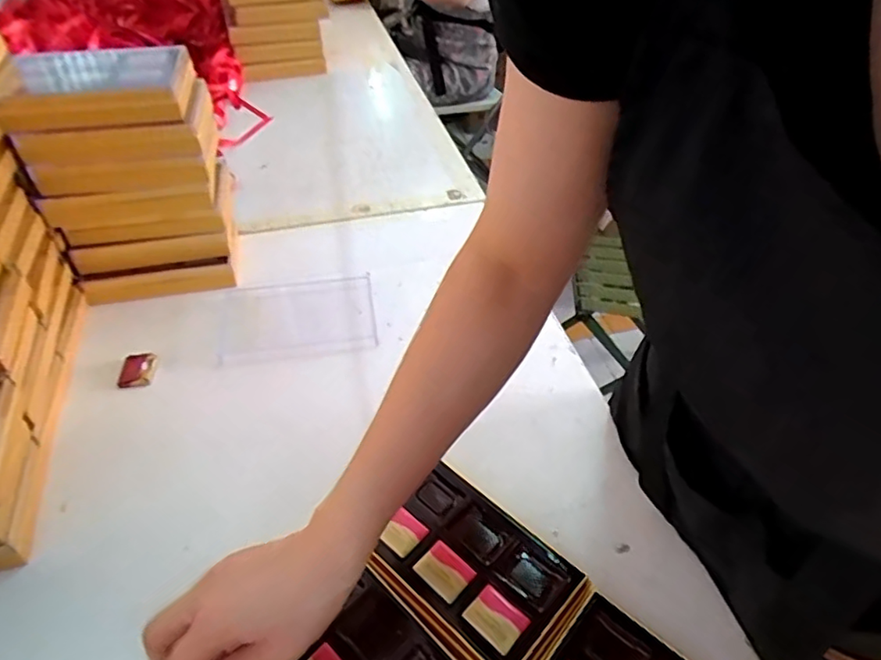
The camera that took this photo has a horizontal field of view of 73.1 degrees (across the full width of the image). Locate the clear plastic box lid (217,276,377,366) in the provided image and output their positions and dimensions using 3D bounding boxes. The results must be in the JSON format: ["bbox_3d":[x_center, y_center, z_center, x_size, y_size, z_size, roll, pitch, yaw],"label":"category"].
[{"bbox_3d":[-0.163,-0.016,0.675,0.168,0.007,0.112,-6,45,-8],"label":"clear plastic box lid"}]

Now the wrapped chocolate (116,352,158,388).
[{"bbox_3d":[-0.314,0.039,0.615,0.034,0.011,0.042,-2,44,-4],"label":"wrapped chocolate"}]

